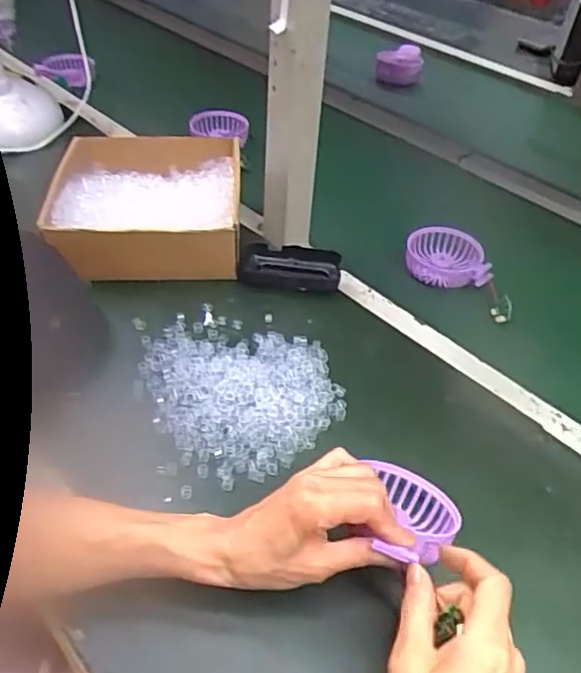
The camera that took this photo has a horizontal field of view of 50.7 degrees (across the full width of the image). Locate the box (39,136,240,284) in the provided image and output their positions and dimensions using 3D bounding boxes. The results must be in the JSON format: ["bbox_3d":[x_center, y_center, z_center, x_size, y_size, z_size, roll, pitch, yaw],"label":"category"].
[{"bbox_3d":[-0.163,-0.157,0.712,0.202,0.076,0.209,-1,44,-4],"label":"box"}]

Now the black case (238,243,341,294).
[{"bbox_3d":[-0.001,-0.075,0.674,0.109,0.026,0.051,6,44,2],"label":"black case"}]

